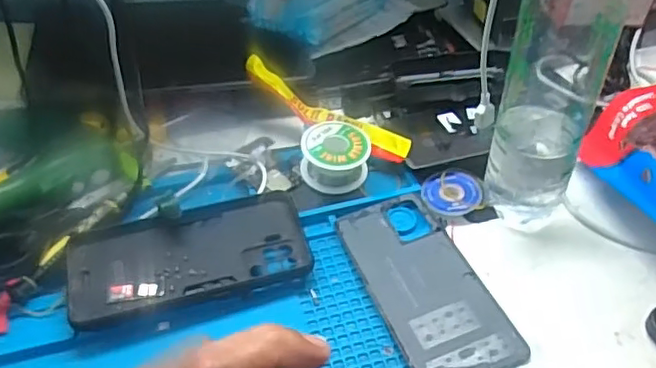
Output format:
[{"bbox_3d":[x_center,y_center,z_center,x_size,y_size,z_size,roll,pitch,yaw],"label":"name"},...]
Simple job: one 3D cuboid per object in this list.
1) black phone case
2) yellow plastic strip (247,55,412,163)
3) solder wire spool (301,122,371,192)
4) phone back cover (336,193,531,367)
[{"bbox_3d":[-0.098,0.049,0.428,0.161,0.016,0.078,-15,45,-11],"label":"black phone case"},{"bbox_3d":[-0.003,-0.060,0.507,0.159,0.044,0.026,29,53,29],"label":"yellow plastic strip"},{"bbox_3d":[0.006,-0.022,0.480,0.053,0.031,0.049,-2,44,2],"label":"solder wire spool"},{"bbox_3d":[0.065,0.065,0.409,0.072,0.011,0.153,-16,46,-13],"label":"phone back cover"}]

